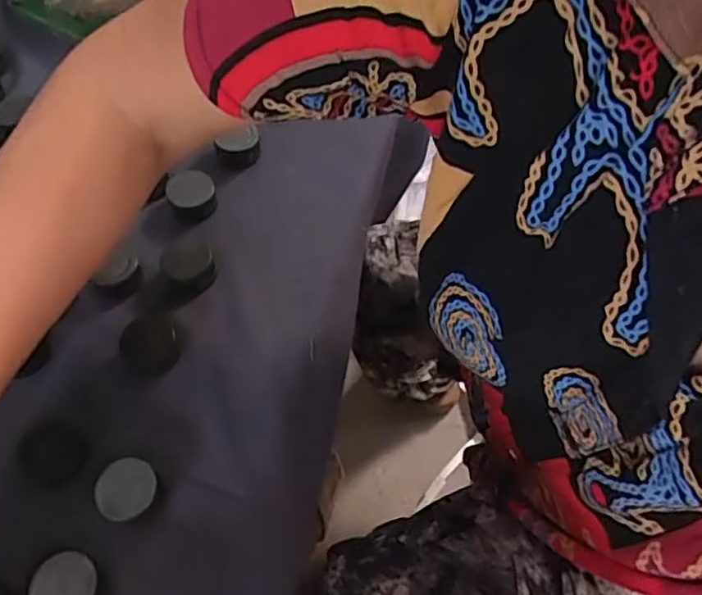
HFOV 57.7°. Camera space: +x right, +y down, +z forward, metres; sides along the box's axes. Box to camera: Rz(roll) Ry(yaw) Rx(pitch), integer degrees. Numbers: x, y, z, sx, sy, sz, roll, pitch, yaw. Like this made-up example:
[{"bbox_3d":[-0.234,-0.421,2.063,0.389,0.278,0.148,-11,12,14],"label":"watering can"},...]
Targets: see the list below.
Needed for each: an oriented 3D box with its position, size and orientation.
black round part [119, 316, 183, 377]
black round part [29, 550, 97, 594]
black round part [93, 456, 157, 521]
[{"bbox_3d":[-0.121,0.029,0.385,0.034,0.016,0.034,-2,59,3],"label":"black round part"},{"bbox_3d":[-0.141,0.144,0.317,0.029,0.018,0.031,-2,59,3],"label":"black round part"},{"bbox_3d":[-0.119,0.103,0.341,0.031,0.015,0.031,-2,59,3],"label":"black round part"}]

